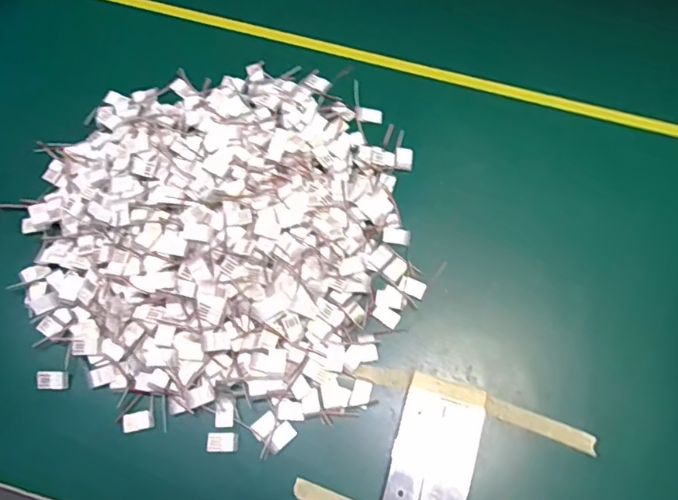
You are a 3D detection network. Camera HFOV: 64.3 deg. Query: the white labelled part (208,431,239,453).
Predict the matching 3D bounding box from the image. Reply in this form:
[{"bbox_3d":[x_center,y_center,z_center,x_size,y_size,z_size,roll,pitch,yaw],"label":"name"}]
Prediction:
[{"bbox_3d":[-0.075,0.125,0.349,0.021,0.004,0.012,-1,69,0],"label":"white labelled part"}]

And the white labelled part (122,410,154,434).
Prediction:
[{"bbox_3d":[-0.132,0.113,0.355,0.020,0.004,0.012,-10,69,-4],"label":"white labelled part"}]

